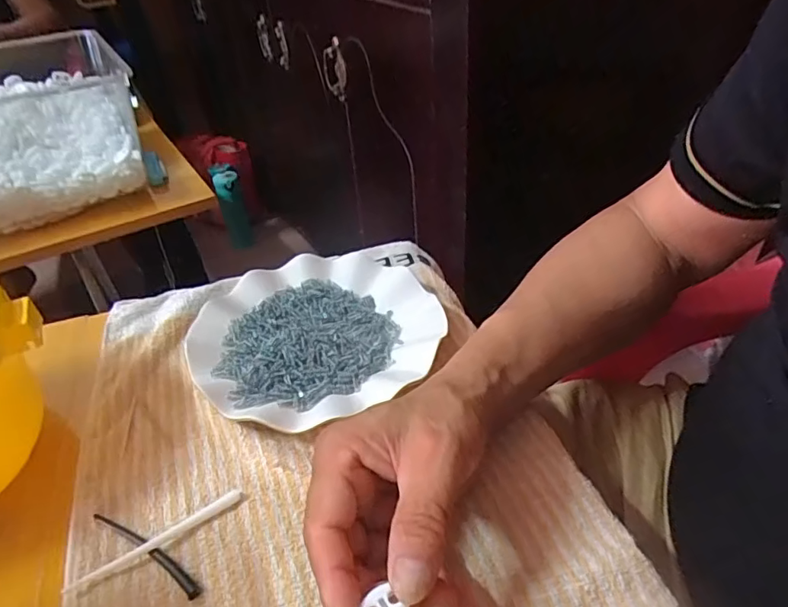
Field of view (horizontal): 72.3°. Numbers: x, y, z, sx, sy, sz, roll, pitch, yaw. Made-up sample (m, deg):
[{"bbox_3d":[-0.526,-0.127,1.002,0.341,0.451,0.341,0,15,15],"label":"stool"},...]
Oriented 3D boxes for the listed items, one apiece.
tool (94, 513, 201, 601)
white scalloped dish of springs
[{"bbox_3d":[-0.136,0.134,0.296,0.085,0.004,0.008,20,45,27],"label":"tool"},{"bbox_3d":[-0.063,0.022,0.418,0.175,0.040,0.168,2,38,-2],"label":"white scalloped dish of springs"}]

